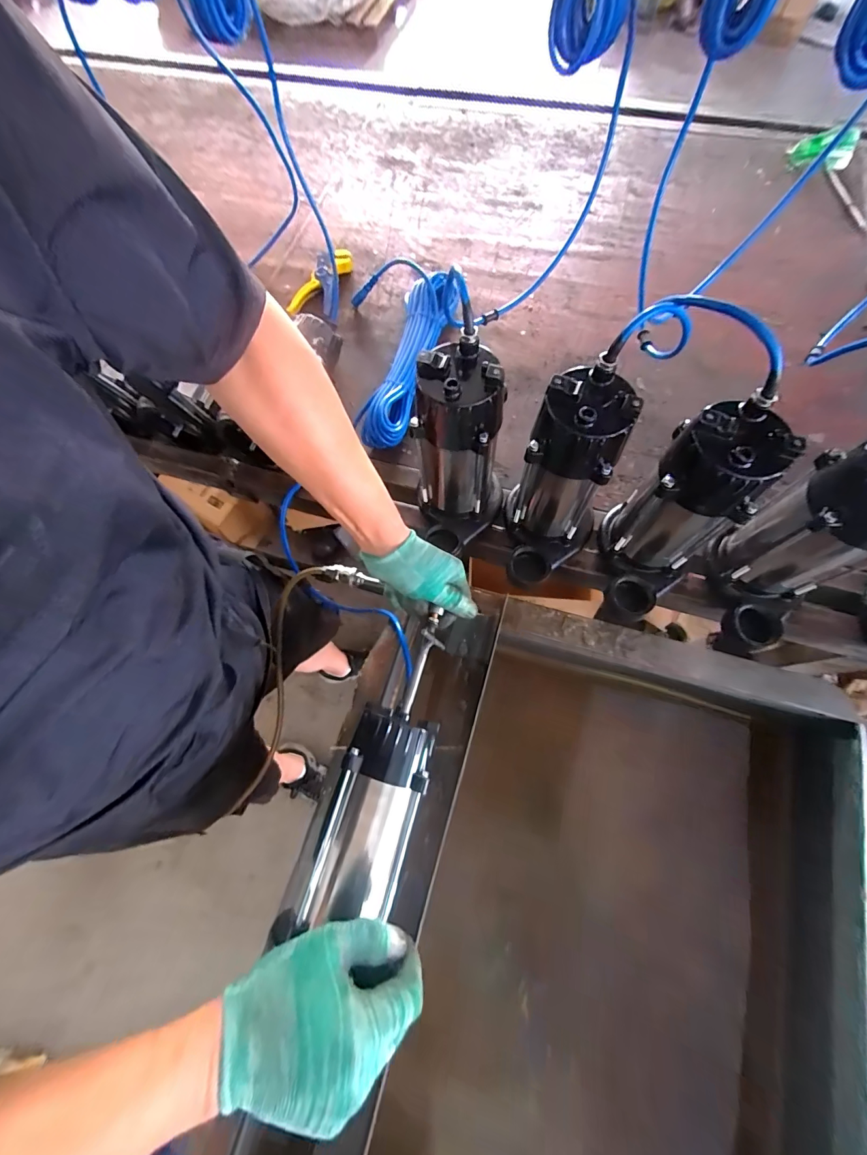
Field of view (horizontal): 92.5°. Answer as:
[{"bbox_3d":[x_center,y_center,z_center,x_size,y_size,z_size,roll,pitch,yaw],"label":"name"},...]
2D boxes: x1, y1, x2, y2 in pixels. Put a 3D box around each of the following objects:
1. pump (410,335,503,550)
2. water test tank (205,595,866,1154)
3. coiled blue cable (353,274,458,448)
[{"bbox_3d":[0.032,-0.141,0.510,0.110,0.246,0.143,-5,70,1],"label":"pump"},{"bbox_3d":[0.129,0.436,0.494,0.577,0.197,0.745,14,71,8],"label":"water test tank"},{"bbox_3d":[-0.038,-0.360,0.697,0.095,0.054,0.348,10,71,6],"label":"coiled blue cable"}]

